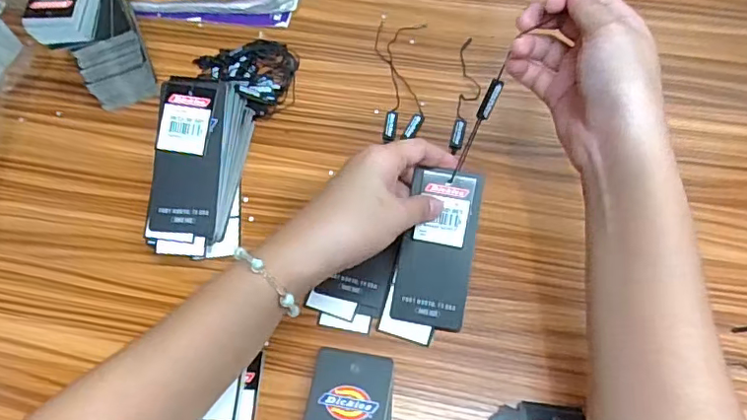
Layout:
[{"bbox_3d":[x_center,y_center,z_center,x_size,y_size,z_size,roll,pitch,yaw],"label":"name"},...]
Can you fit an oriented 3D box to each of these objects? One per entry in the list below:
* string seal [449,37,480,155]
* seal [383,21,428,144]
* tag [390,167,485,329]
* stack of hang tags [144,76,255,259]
[{"bbox_3d":[0.080,-0.101,0.470,0.019,0.004,0.121,7,61,7],"label":"string seal"},{"bbox_3d":[0.019,-0.116,0.484,0.028,0.004,0.137,11,62,9],"label":"seal"},{"bbox_3d":[0.046,0.026,0.383,0.050,0.004,0.107,13,84,10],"label":"tag"},{"bbox_3d":[-0.129,-0.030,0.404,0.053,0.075,0.120,2,61,4],"label":"stack of hang tags"}]

